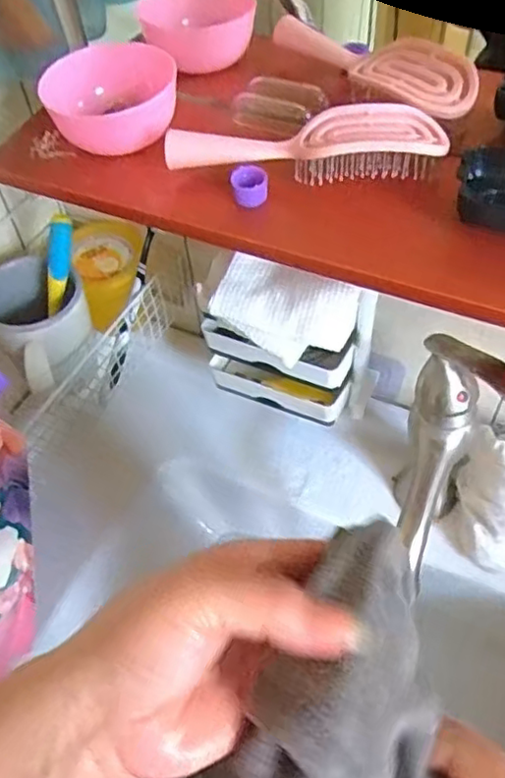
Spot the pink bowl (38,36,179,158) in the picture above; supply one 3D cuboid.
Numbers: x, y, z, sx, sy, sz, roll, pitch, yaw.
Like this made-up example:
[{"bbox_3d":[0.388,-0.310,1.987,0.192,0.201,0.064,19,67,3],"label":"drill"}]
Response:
[{"bbox_3d":[-0.094,-0.197,0.419,0.084,0.038,0.087,-2,52,3],"label":"pink bowl"}]

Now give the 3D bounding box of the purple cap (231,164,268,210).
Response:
[{"bbox_3d":[-0.001,-0.119,0.374,0.020,0.021,0.017,-5,52,1],"label":"purple cap"}]

